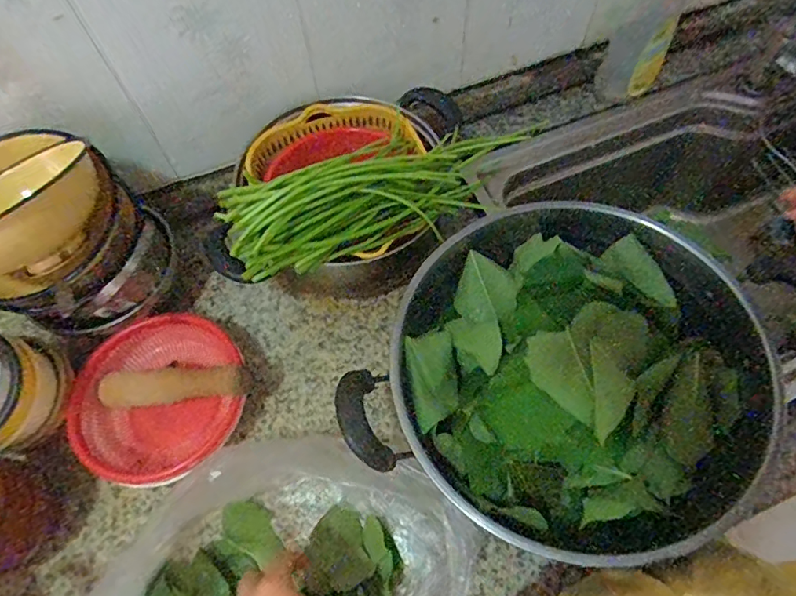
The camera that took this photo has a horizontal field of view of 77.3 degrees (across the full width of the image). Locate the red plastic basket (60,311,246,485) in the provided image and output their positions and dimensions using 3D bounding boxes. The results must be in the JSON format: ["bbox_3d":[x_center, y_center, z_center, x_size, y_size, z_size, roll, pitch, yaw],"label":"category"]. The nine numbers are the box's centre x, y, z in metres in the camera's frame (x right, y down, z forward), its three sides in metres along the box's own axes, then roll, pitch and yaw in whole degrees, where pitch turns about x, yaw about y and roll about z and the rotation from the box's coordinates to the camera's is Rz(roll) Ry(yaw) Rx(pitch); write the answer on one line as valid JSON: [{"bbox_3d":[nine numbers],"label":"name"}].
[{"bbox_3d":[-0.249,0.103,0.530,0.170,0.060,0.170,-1,62,3],"label":"red plastic basket"}]

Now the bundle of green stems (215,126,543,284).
[{"bbox_3d":[-0.032,-0.092,0.495,0.261,0.075,0.072,-19,63,-7],"label":"bundle of green stems"}]

